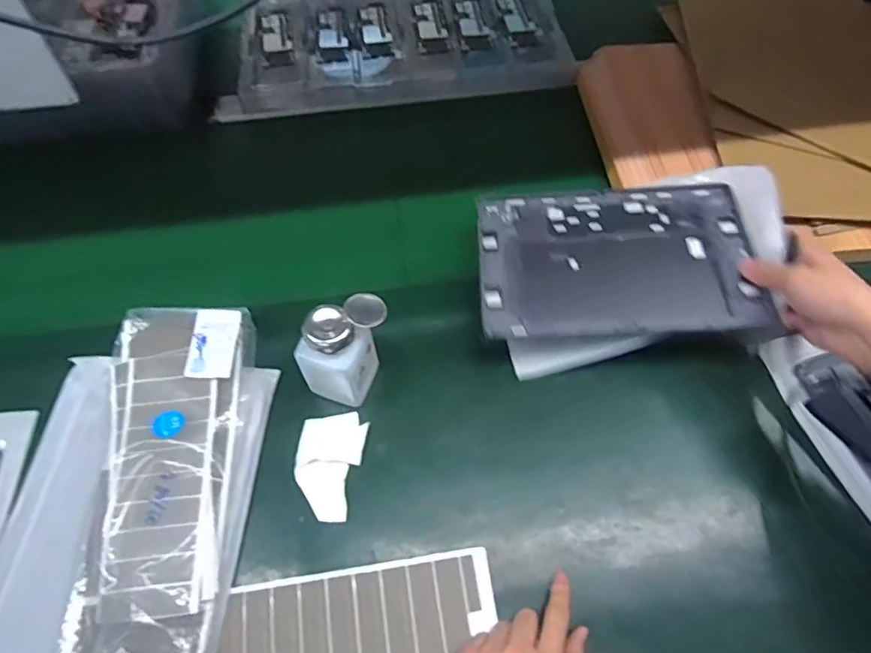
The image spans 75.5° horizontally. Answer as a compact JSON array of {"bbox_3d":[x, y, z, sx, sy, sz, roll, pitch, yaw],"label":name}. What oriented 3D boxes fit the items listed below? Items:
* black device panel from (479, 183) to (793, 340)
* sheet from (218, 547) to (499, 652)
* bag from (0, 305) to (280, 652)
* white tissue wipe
[{"bbox_3d":[0.171,-0.066,0.539,0.250,0.007,0.172,-1,59,4],"label":"black device panel"},{"bbox_3d":[-0.059,0.233,0.444,0.214,0.006,0.075,-7,65,-6],"label":"sheet"},{"bbox_3d":[-0.255,0.150,0.456,0.194,0.039,0.372,3,62,-1],"label":"bag"},{"bbox_3d":[-0.095,0.120,0.496,0.056,0.004,0.094,7,60,5],"label":"white tissue wipe"}]

